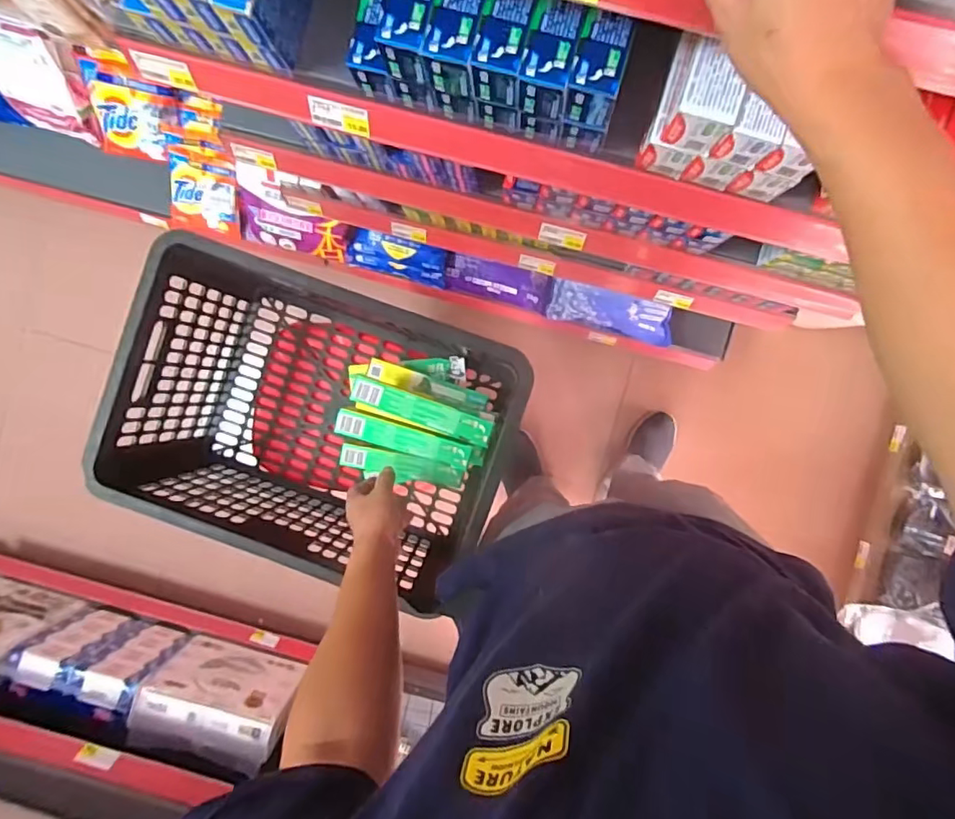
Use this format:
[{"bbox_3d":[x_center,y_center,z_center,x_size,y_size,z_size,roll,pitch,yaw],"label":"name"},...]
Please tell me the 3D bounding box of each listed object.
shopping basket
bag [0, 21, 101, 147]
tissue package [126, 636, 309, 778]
[{"bbox_3d":[-0.229,0.013,0.799,0.436,0.270,0.320,22,92,2],"label":"shopping basket"},{"bbox_3d":[-0.873,-0.647,1.104,0.140,0.216,0.055,9,58,-7],"label":"bag"},{"bbox_3d":[-0.505,0.584,1.100,0.259,0.220,0.115,10,91,2],"label":"tissue package"}]

